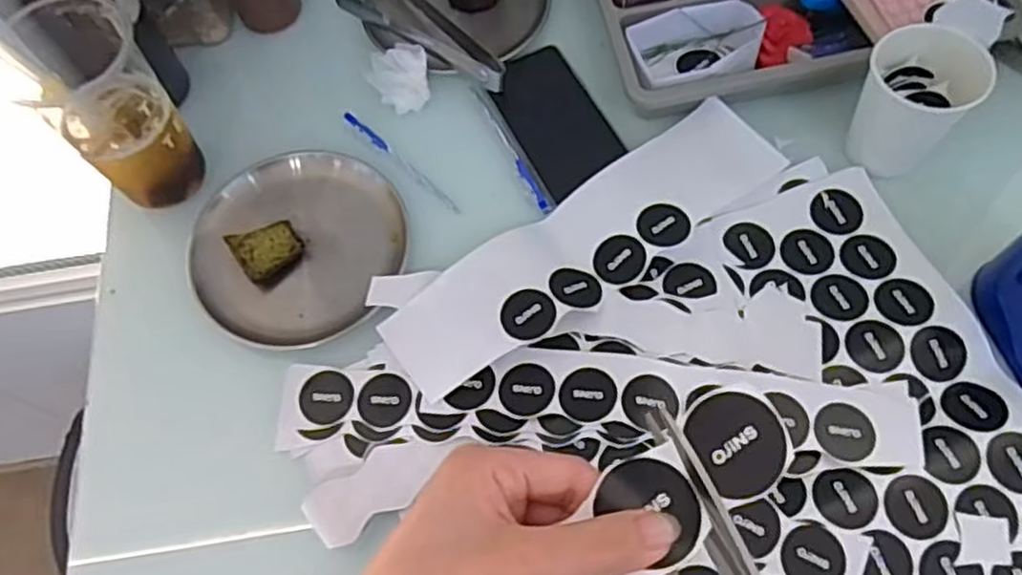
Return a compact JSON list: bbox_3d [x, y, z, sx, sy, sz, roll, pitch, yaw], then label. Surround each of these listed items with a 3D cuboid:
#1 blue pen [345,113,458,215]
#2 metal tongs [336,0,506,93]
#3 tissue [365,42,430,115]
[{"bbox_3d":[-0.091,-0.104,0.615,0.134,0.006,0.008,42,74,18],"label":"blue pen"},{"bbox_3d":[-0.073,-0.221,0.651,0.063,0.022,0.175,-43,69,-14],"label":"metal tongs"},{"bbox_3d":[-0.095,-0.175,0.631,0.049,0.020,0.058,-8,65,1],"label":"tissue"}]

